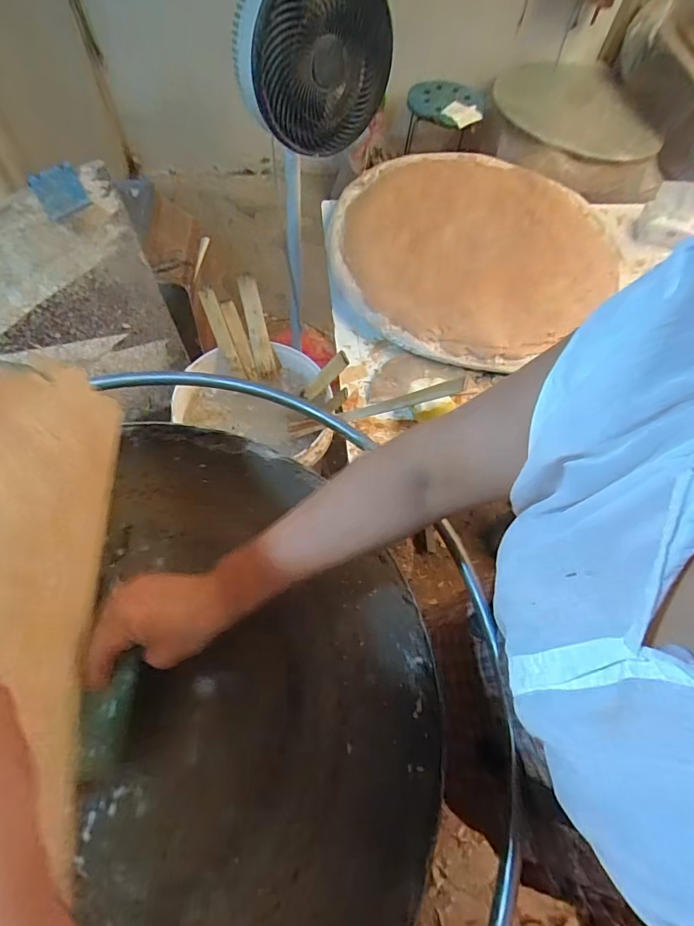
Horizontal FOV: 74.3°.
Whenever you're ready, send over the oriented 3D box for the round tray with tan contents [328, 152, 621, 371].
[{"bbox_3d":[0.291,-0.493,1.035,0.638,0.058,0.666,1,63,-2],"label":"round tray with tan contents"}]

